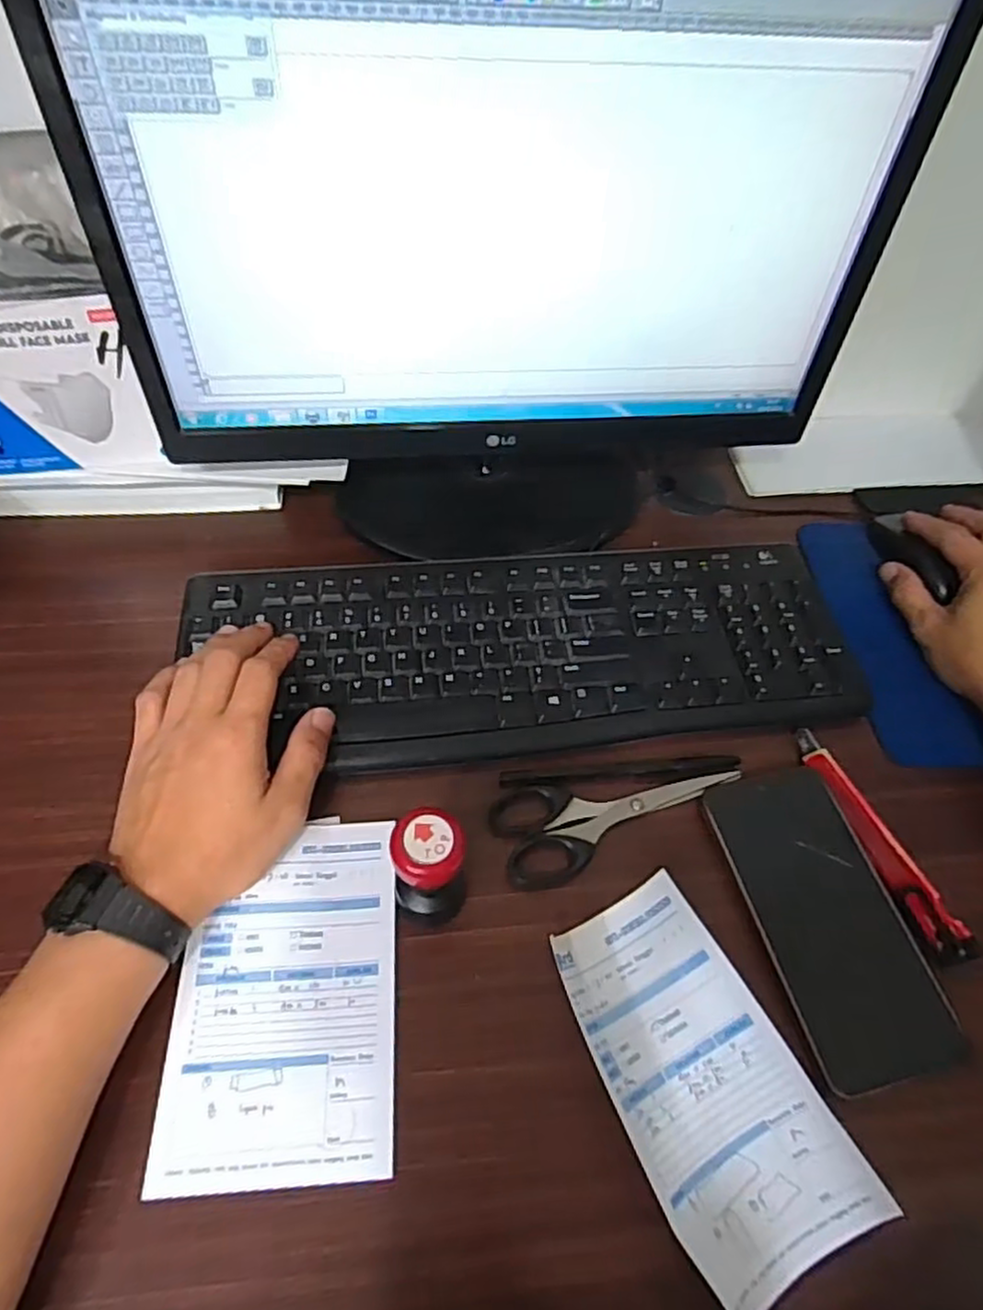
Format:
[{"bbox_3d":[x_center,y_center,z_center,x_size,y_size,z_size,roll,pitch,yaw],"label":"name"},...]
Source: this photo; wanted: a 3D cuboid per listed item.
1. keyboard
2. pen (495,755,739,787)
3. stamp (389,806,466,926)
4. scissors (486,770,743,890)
[{"bbox_3d":[0.021,-0.007,0.467,0.424,0.015,0.157,-1,58,-5],"label":"keyboard"},{"bbox_3d":[0.079,0.072,0.431,0.146,0.006,0.014,-3,55,-7],"label":"pen"},{"bbox_3d":[-0.031,0.107,0.351,0.035,0.074,0.038,2,55,-3],"label":"stamp"},{"bbox_3d":[0.076,0.100,0.411,0.148,0.007,0.058,-3,55,-7],"label":"scissors"}]

